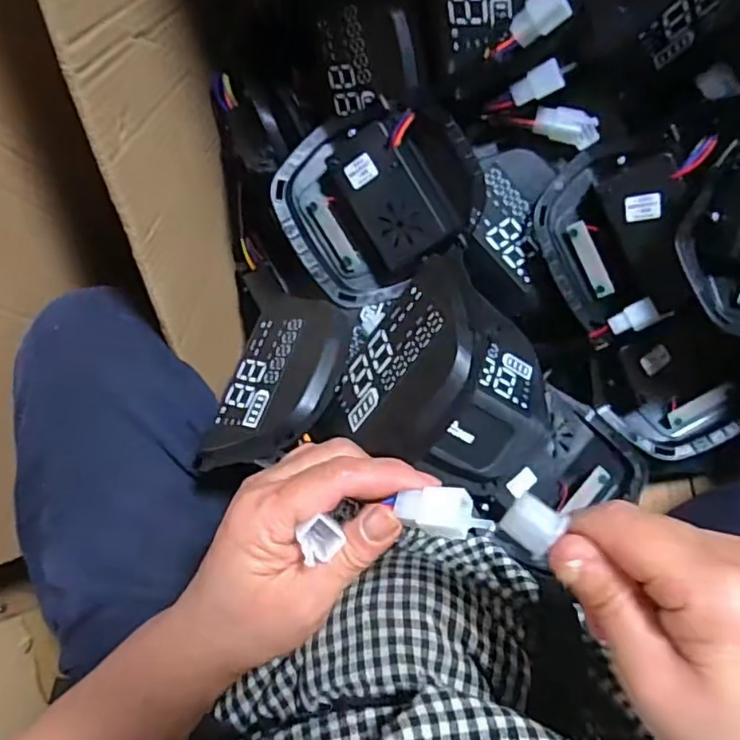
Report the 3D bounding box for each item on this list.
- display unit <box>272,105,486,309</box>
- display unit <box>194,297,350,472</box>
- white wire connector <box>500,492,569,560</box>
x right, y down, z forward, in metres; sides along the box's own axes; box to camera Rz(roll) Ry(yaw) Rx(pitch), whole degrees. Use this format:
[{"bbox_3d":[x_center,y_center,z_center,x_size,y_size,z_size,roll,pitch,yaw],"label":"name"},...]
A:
[{"bbox_3d":[0.006,-0.120,0.413,0.132,0.045,0.118,-35,95,15],"label":"display unit"},{"bbox_3d":[-0.048,0.014,0.375,0.076,0.040,0.120,4,62,34],"label":"display unit"},{"bbox_3d":[0.064,0.060,0.236,0.019,0.008,0.019,33,88,9],"label":"white wire connector"}]

